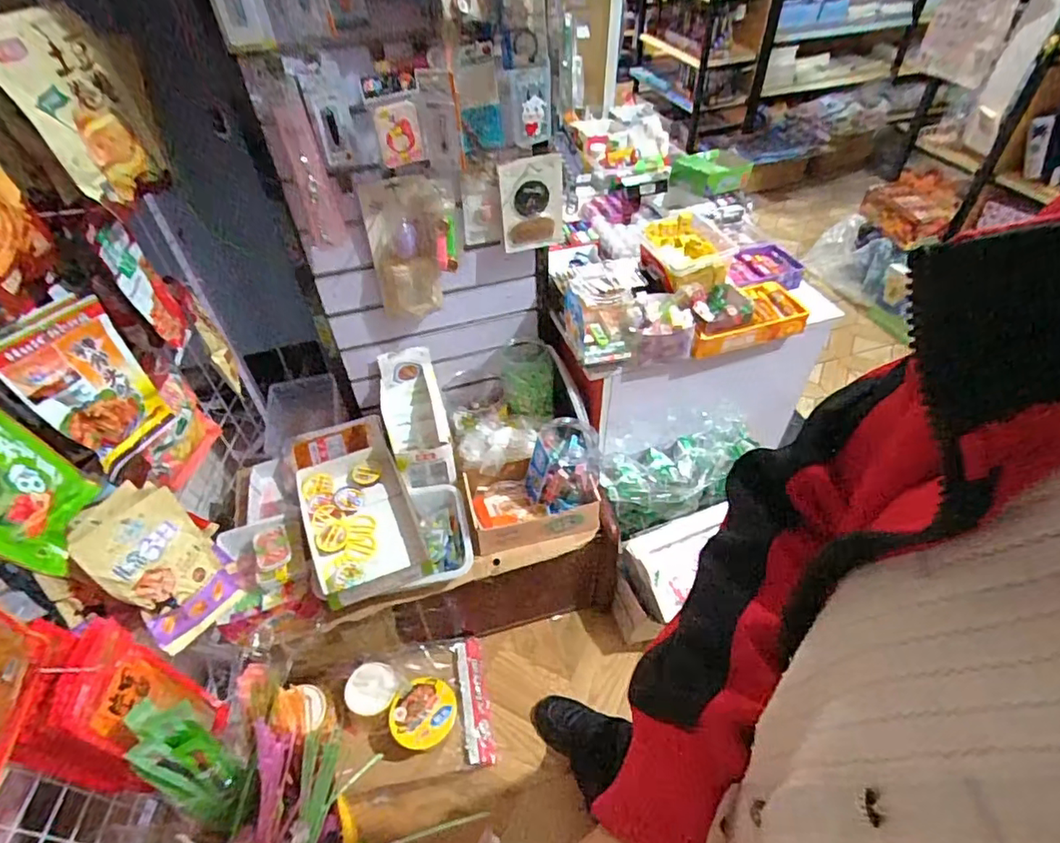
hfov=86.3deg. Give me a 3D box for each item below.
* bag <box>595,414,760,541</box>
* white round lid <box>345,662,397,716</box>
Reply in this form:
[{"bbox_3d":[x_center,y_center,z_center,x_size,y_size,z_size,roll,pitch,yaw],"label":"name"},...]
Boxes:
[{"bbox_3d":[0.343,0.132,1.300,0.355,0.200,0.172,-23,49,-18],"label":"bag"},{"bbox_3d":[-0.334,0.560,1.184,0.101,0.018,0.098,1,71,-2],"label":"white round lid"}]

